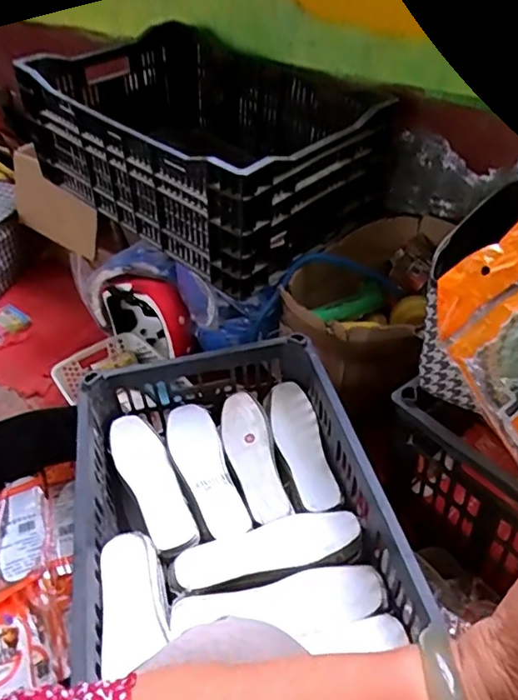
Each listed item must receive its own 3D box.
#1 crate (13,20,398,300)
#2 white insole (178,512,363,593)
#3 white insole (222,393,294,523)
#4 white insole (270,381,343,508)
[{"bbox_3d":[-0.090,-0.387,1.060,0.559,0.261,0.456,33,54,32],"label":"crate"},{"bbox_3d":[0.010,0.238,0.679,0.218,0.007,0.071,-16,35,-9],"label":"white insole"},{"bbox_3d":[-0.010,0.149,0.799,0.063,0.028,0.214,-11,51,-10],"label":"white insole"},{"bbox_3d":[0.059,0.138,0.813,0.065,0.027,0.221,-8,44,-5],"label":"white insole"}]

